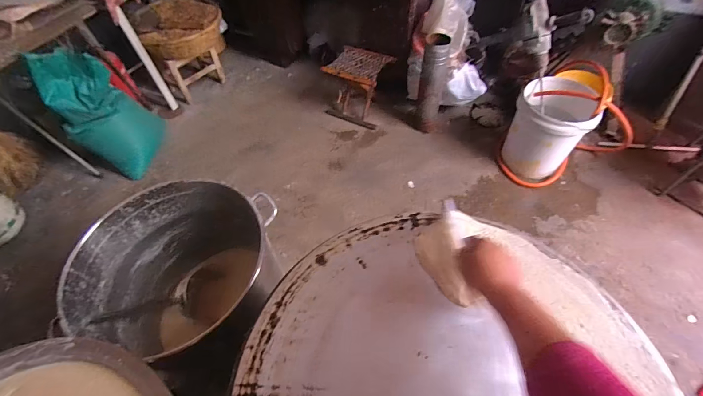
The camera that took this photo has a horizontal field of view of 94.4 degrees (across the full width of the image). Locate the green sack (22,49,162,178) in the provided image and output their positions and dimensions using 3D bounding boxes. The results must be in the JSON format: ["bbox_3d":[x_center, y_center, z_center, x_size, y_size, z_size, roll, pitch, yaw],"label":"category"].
[{"bbox_3d":[-1.133,-0.377,1.520,0.189,0.623,0.322,15,57,14],"label":"green sack"}]

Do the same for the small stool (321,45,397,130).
[{"bbox_3d":[0.048,-0.631,1.808,0.295,0.297,0.297,24,59,19],"label":"small stool"}]

